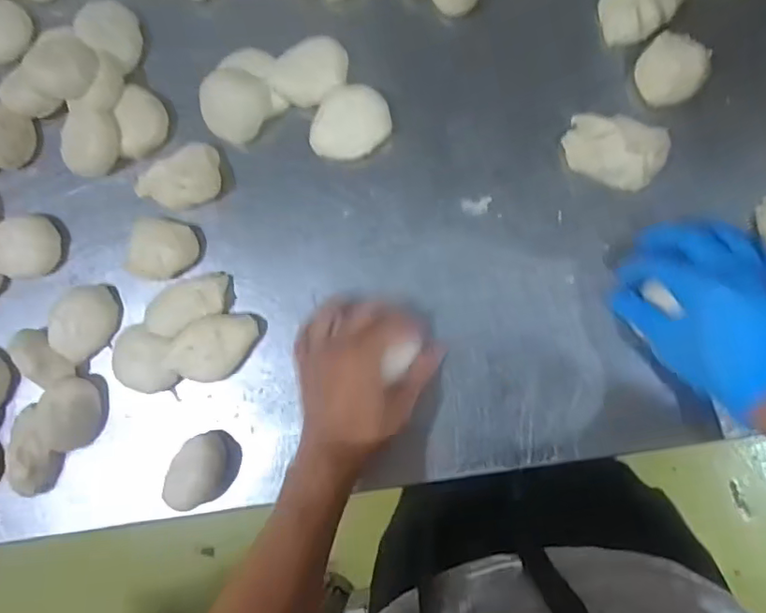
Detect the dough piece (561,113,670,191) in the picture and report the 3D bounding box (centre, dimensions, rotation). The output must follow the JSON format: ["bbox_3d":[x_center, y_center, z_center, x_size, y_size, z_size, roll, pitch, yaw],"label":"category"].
[{"bbox_3d":[0.177,-0.121,0.435,0.072,0.032,0.046,25,90,10],"label":"dough piece"}]

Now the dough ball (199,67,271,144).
[{"bbox_3d":[-0.128,-0.173,0.486,0.058,0.027,0.055,-1,86,9],"label":"dough ball"}]

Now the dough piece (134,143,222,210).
[{"bbox_3d":[-0.179,-0.107,0.494,0.076,0.030,0.047,-31,82,6],"label":"dough piece"}]

